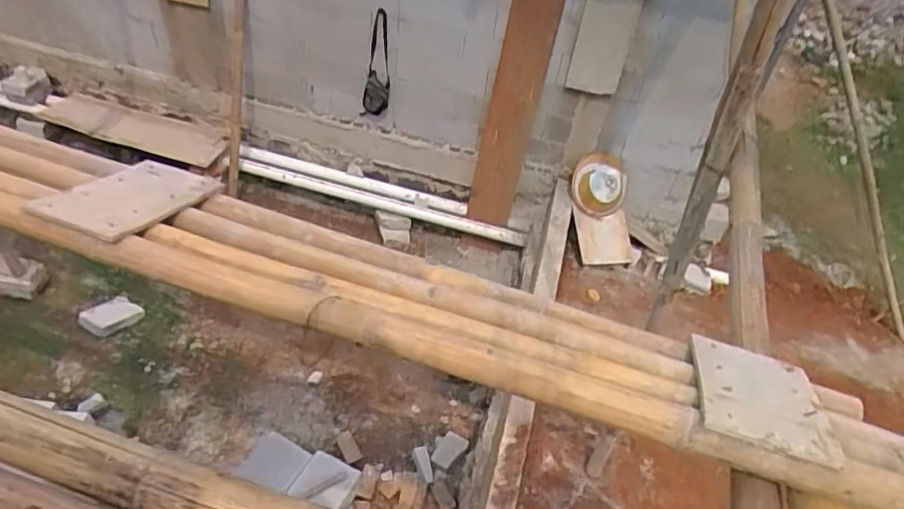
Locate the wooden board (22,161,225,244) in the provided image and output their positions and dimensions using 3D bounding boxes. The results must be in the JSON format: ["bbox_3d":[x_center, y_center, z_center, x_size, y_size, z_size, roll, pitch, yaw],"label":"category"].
[{"bbox_3d":[-0.543,-0.102,1.073,0.182,0.021,0.292,17,28,9],"label":"wooden board"}]

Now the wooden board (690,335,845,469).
[{"bbox_3d":[0.432,0.194,0.885,0.178,0.013,0.236,17,25,7],"label":"wooden board"}]

